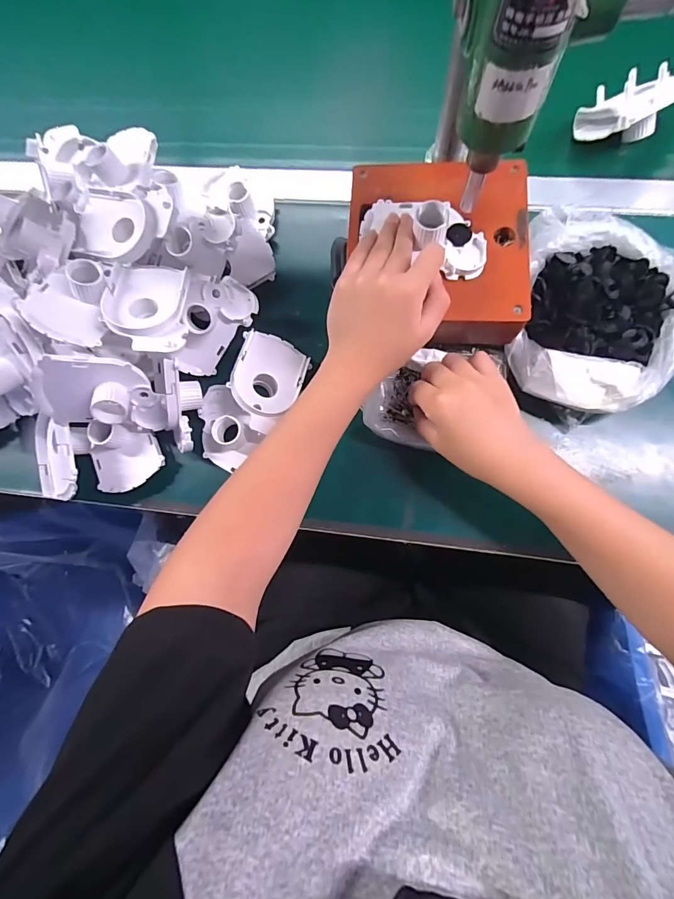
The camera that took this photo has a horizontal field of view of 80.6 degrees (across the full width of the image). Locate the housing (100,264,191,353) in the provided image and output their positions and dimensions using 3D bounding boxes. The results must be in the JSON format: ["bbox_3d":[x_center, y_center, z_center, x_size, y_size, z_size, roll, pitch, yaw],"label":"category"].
[{"bbox_3d":[-0.165,-0.121,0.353,0.067,0.038,0.099,1,62,-10],"label":"housing"}]

